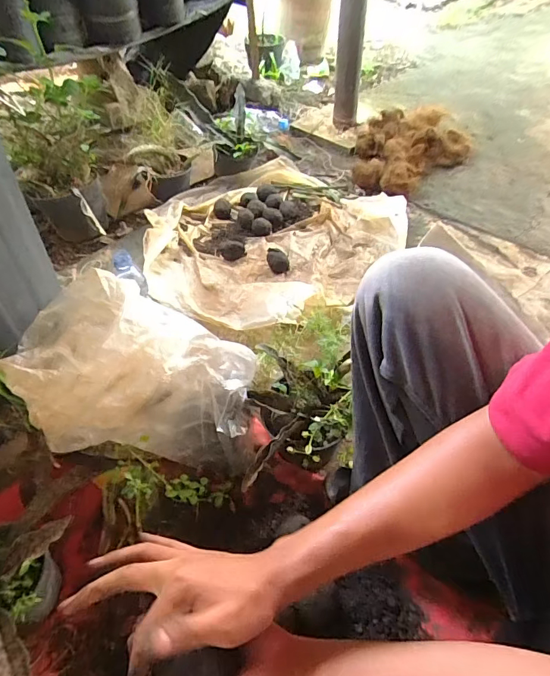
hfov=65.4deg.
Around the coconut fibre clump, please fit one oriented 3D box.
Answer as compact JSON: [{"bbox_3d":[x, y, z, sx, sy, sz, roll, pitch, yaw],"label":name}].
[{"bbox_3d":[0.438,-0.628,1.396,0.531,0.094,0.286,-35,56,-24],"label":"coconut fibre clump"}]

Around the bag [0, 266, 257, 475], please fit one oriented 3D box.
[{"bbox_3d":[-0.215,0.071,0.627,0.326,0.236,0.206,5,50,7],"label":"bag"}]

